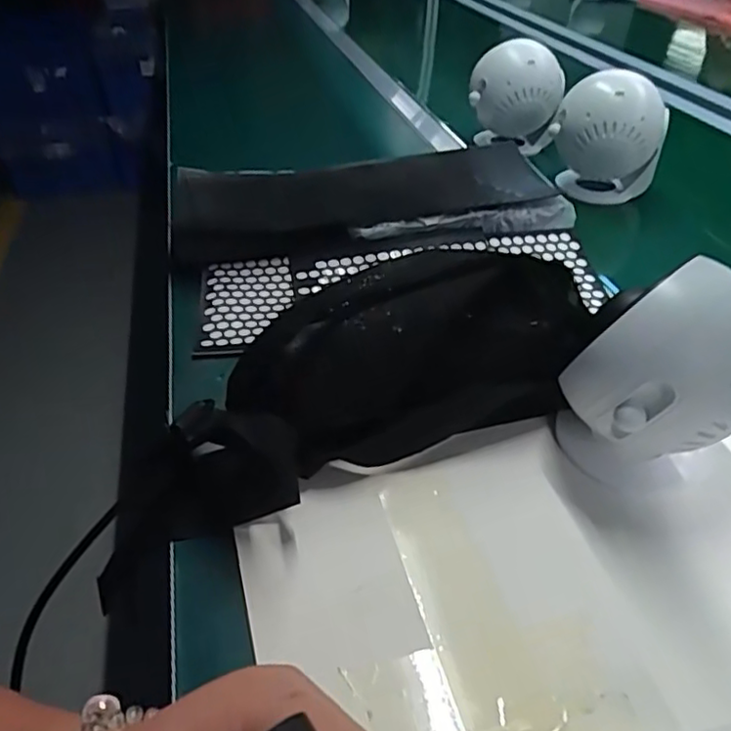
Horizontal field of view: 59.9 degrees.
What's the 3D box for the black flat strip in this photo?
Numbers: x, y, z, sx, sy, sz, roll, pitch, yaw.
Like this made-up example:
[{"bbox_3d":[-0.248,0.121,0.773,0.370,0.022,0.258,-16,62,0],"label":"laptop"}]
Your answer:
[{"bbox_3d":[-0.002,-0.164,0.637,0.382,0.041,0.157,-5,39,-7],"label":"black flat strip"}]

